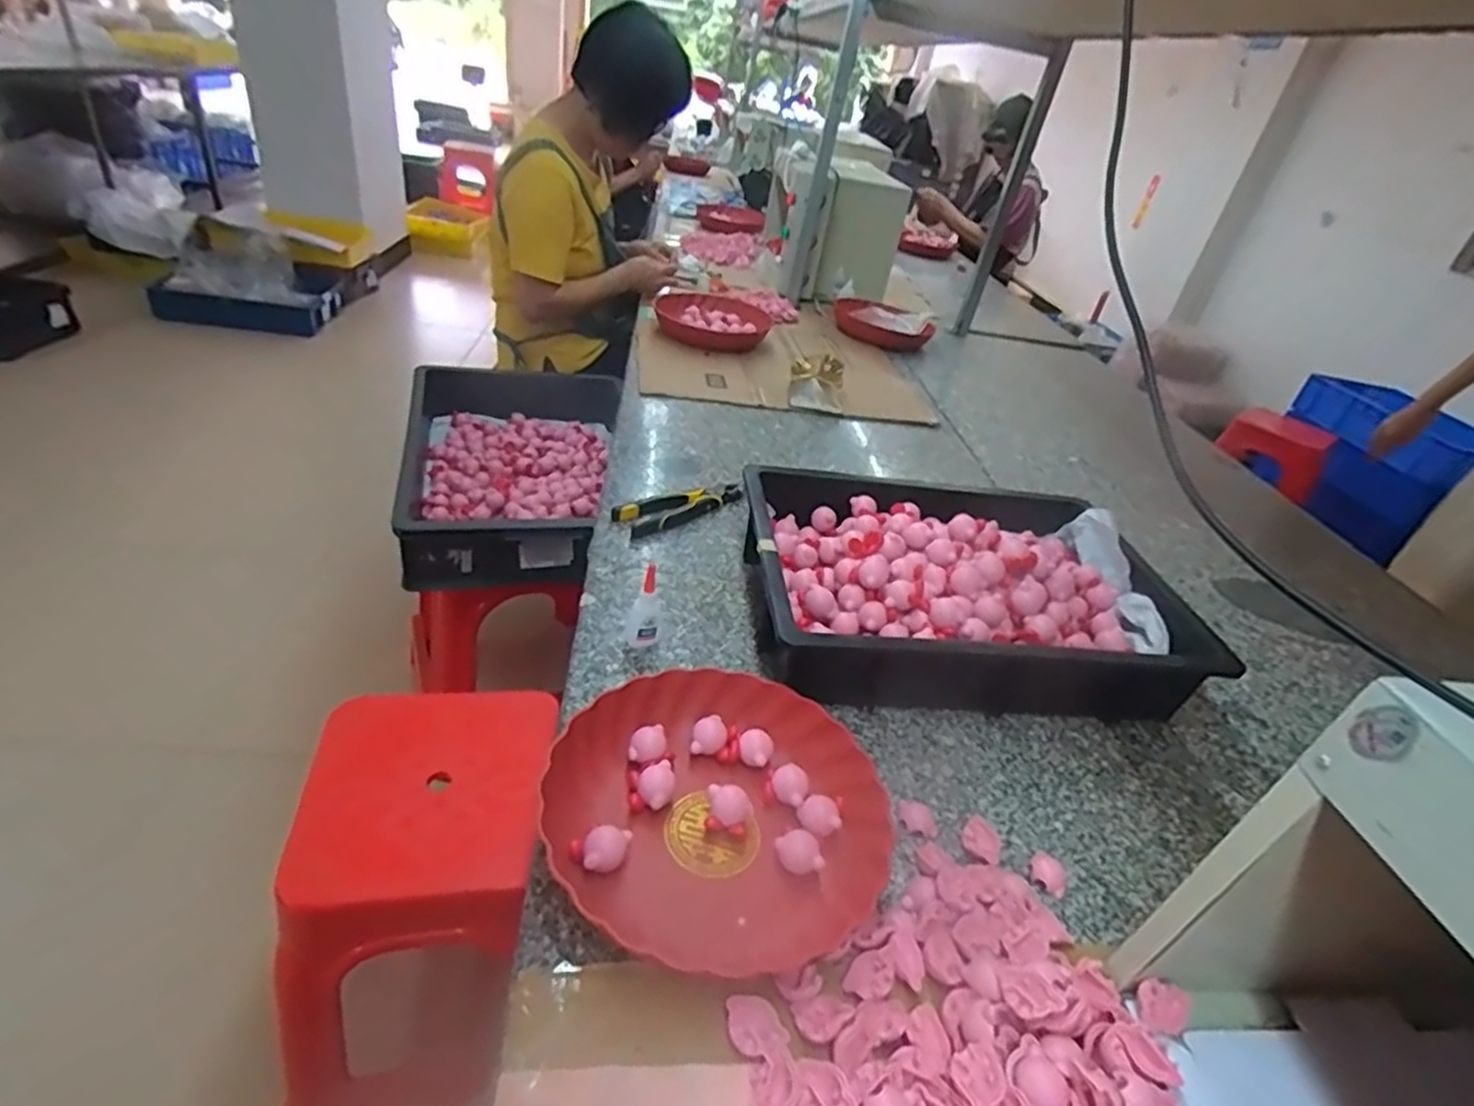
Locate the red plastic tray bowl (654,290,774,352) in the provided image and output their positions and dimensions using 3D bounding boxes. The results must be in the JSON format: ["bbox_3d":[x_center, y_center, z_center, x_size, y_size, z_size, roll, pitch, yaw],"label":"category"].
[{"bbox_3d":[-0.051,-0.513,1.549,0.244,0.055,0.259,8,34,-5],"label":"red plastic tray bowl"}]

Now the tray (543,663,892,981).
[{"bbox_3d":[-0.012,0.188,0.519,0.237,0.061,0.234,8,34,-5],"label":"tray"}]

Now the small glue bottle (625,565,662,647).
[{"bbox_3d":[-0.089,0.052,0.673,0.030,0.092,0.022,-3,36,-21],"label":"small glue bottle"}]

